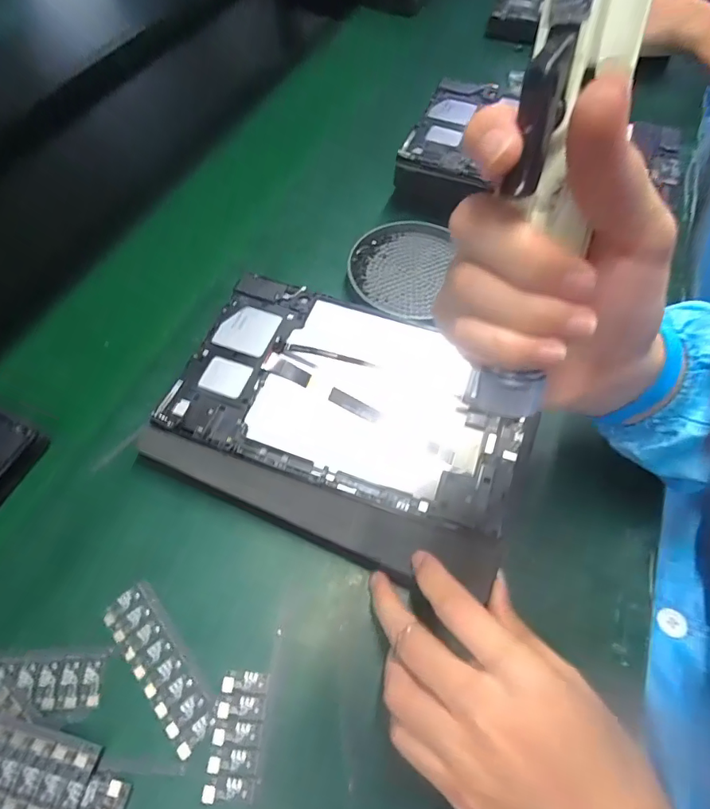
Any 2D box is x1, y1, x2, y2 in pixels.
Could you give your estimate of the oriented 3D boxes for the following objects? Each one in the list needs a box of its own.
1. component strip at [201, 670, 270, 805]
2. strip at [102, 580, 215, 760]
[{"bbox_3d":[-0.064,0.180,0.261,0.026,0.004,0.058,4,59,1],"label":"component strip"},{"bbox_3d":[-0.114,0.150,0.278,0.029,0.004,0.094,-36,66,-20],"label":"strip"}]

